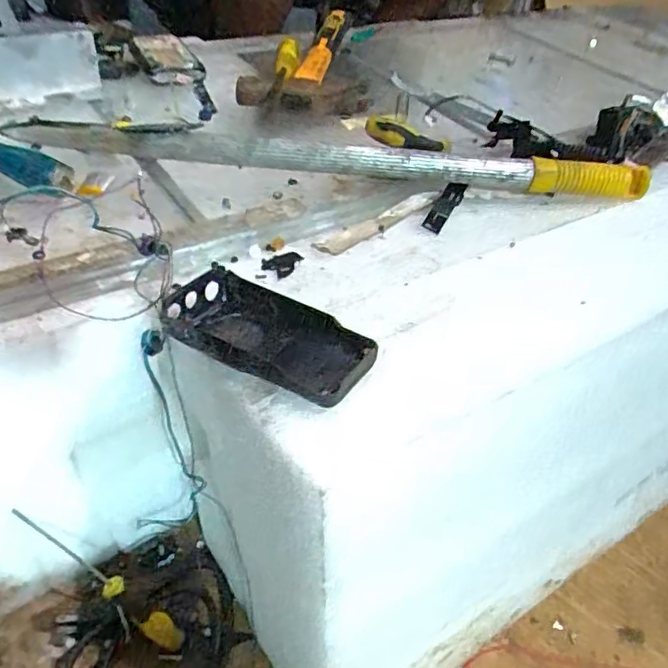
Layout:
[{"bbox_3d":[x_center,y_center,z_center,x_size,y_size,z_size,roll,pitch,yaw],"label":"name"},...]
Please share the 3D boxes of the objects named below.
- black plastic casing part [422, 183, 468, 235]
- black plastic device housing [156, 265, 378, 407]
[{"bbox_3d":[0.094,-0.111,0.498,0.019,0.013,0.077,23,45,18],"label":"black plastic casing part"},{"bbox_3d":[-0.036,-0.001,0.337,0.124,0.018,0.062,24,45,19],"label":"black plastic device housing"}]

